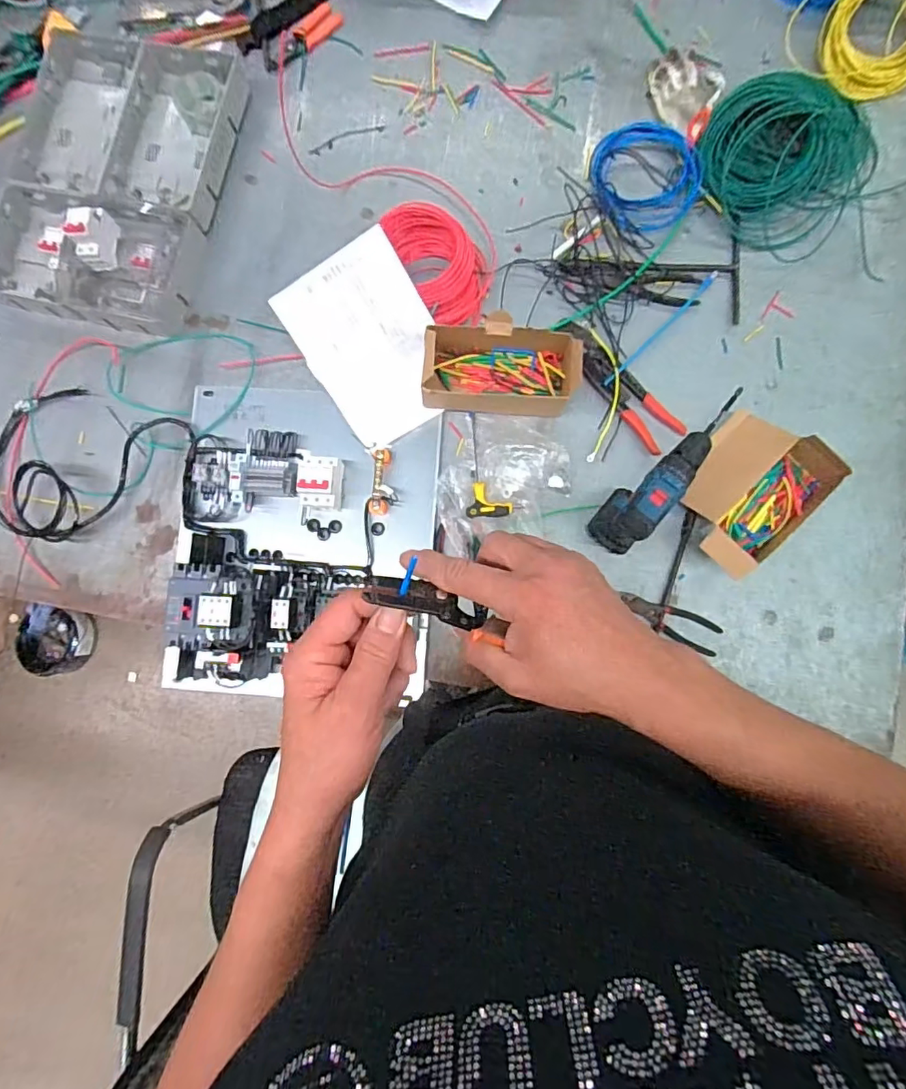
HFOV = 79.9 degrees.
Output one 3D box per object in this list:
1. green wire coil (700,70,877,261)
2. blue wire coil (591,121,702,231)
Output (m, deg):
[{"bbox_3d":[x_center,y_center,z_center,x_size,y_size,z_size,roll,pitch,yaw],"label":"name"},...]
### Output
[{"bbox_3d":[0.525,-0.608,0.852,0.258,0.107,0.241,0,83,4],"label":"green wire coil"},{"bbox_3d":[0.317,-0.617,0.904,0.179,0.042,0.198,-9,83,3],"label":"blue wire coil"}]

